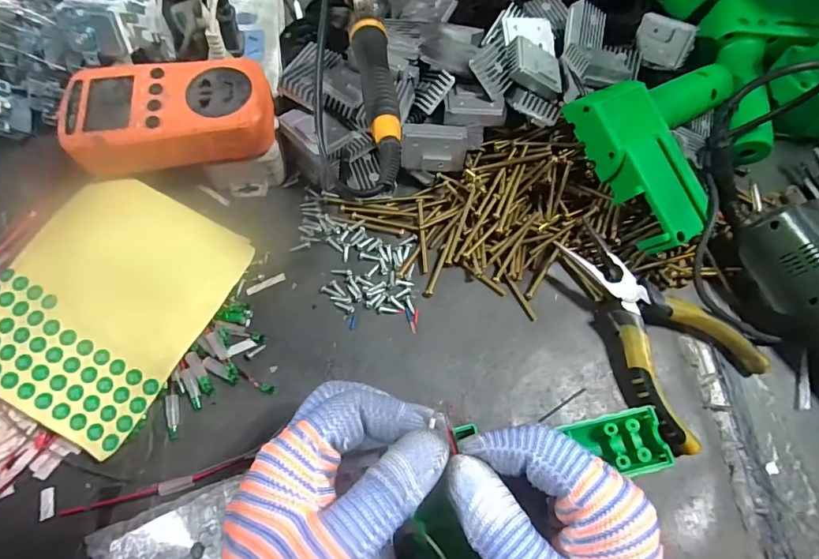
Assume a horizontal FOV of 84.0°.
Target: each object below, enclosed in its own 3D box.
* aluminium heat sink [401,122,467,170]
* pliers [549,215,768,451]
[{"bbox_3d":[0.018,-0.097,0.329,0.046,0.033,0.017,3,36,-1],"label":"aluminium heat sink"},{"bbox_3d":[0.164,0.027,0.305,0.085,0.023,0.145,-29,71,-13],"label":"pliers"}]

